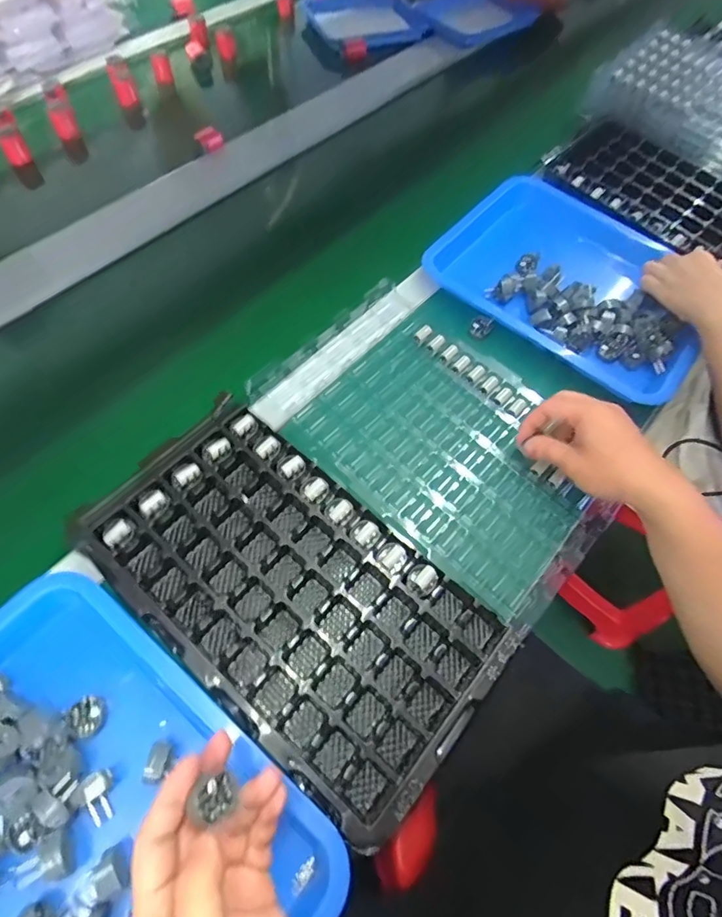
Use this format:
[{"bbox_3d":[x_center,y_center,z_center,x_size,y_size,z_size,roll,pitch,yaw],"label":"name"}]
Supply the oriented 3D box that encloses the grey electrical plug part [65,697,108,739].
[{"bbox_3d":[-0.211,0.199,0.387,0.024,0.020,0.027,3,62,-2],"label":"grey electrical plug part"}]

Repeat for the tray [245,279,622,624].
[{"bbox_3d":[0.080,-0.027,0.528,0.354,0.023,0.227,40,66,16],"label":"tray"}]

